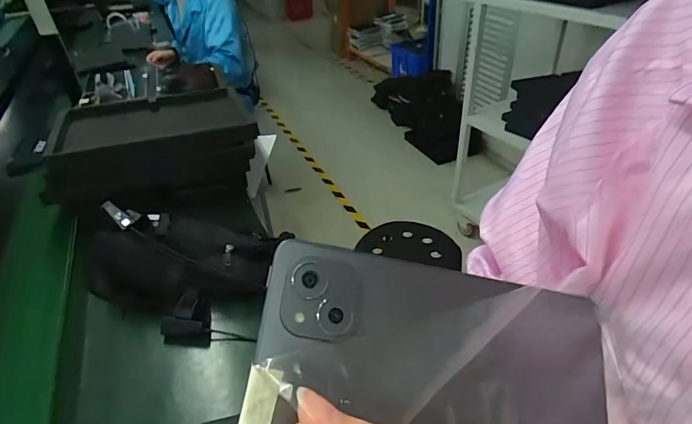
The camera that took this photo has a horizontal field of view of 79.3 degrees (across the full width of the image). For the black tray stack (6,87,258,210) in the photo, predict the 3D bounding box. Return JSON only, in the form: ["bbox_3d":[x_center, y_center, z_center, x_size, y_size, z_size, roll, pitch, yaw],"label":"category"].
[{"bbox_3d":[-0.489,-0.177,1.077,0.471,0.169,0.383,-12,38,-12],"label":"black tray stack"}]

